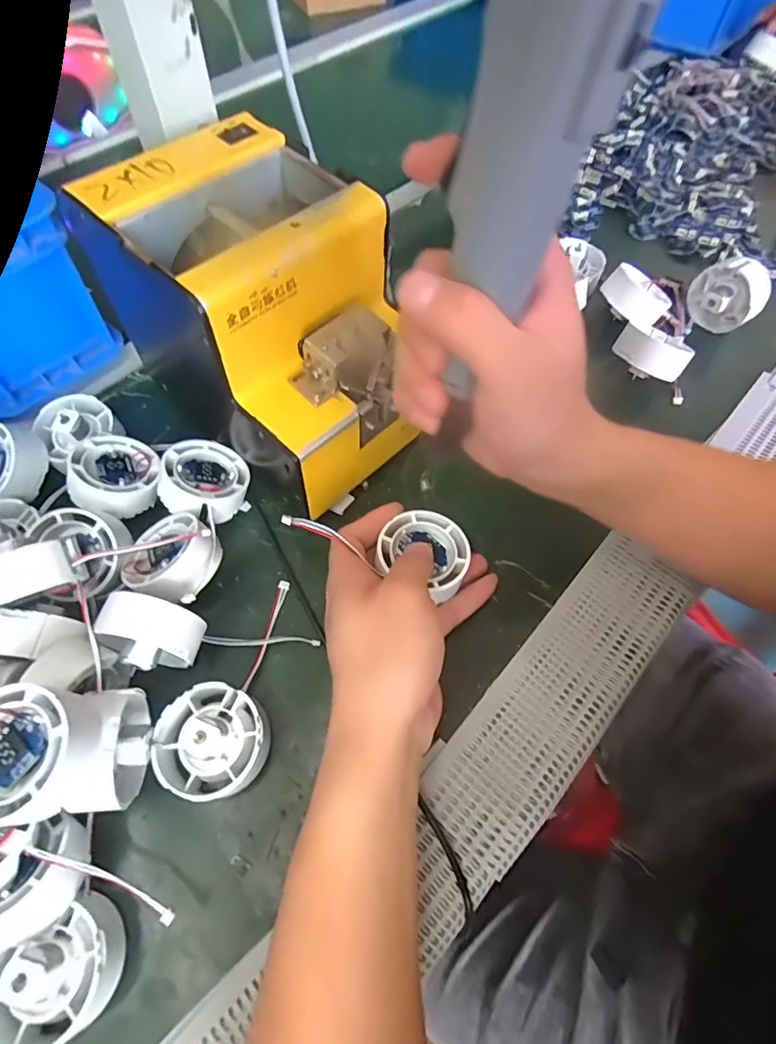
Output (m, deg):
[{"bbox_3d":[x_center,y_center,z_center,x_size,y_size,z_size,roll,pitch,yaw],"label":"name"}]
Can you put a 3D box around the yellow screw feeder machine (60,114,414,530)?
[{"bbox_3d":[-0.067,-0.115,0.323,0.141,0.154,0.180,-34,67,-18],"label":"yellow screw feeder machine"}]

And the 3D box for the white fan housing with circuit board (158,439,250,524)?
[{"bbox_3d":[-0.120,-0.027,0.333,0.056,0.018,0.052,17,47,-19],"label":"white fan housing with circuit board"}]

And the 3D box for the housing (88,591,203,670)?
[{"bbox_3d":[-0.126,0.063,0.278,0.047,0.049,0.031,9,61,3],"label":"housing"}]

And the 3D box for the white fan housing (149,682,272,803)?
[{"bbox_3d":[-0.091,0.113,0.265,0.053,0.030,0.053,1,61,-1],"label":"white fan housing"}]

